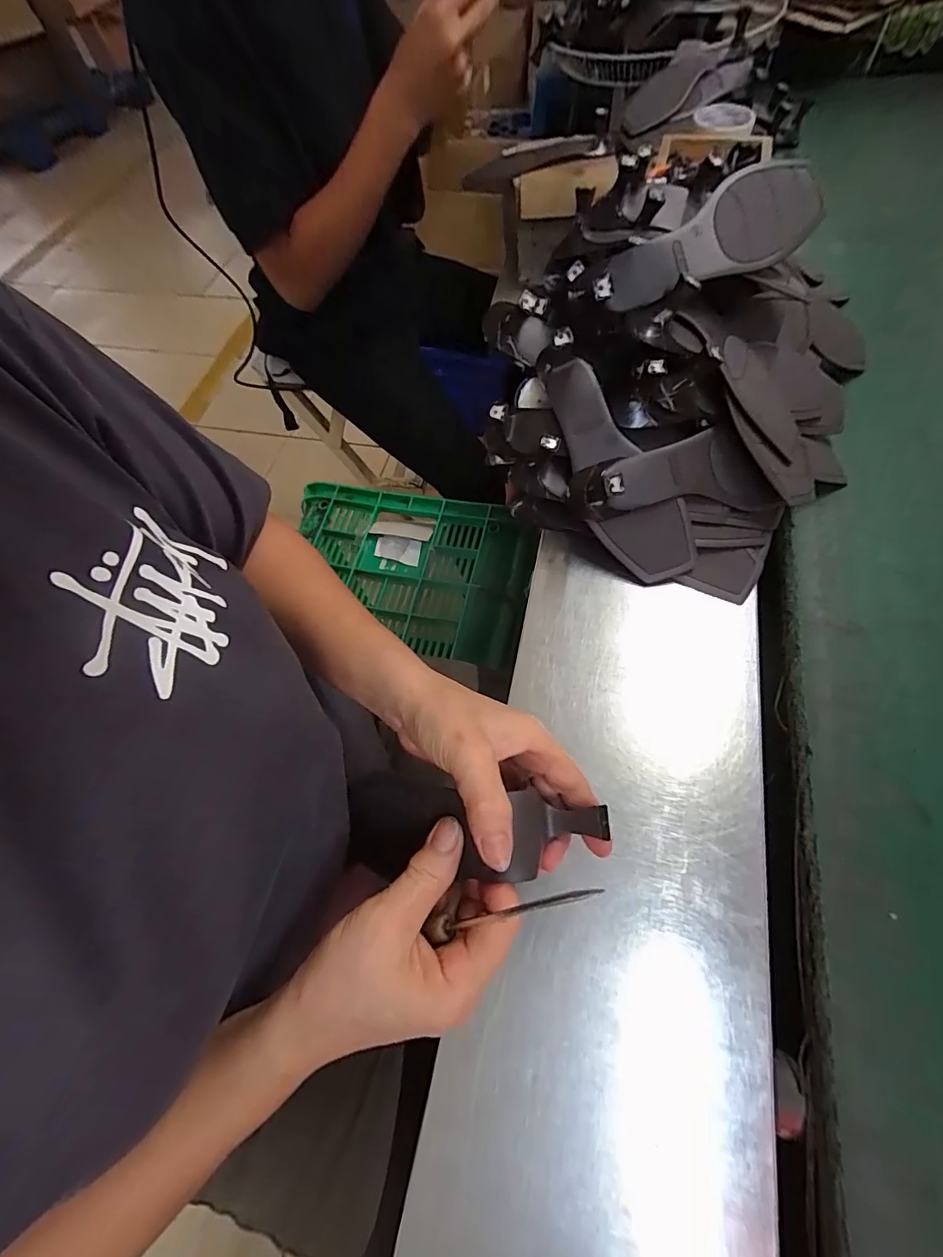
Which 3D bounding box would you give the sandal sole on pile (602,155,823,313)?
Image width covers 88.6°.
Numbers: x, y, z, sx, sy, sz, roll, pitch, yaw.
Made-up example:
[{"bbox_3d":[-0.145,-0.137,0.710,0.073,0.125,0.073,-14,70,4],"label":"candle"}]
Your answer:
[{"bbox_3d":[0.203,-0.323,0.405,0.207,0.034,0.075,-34,87,-2],"label":"sandal sole on pile"}]

